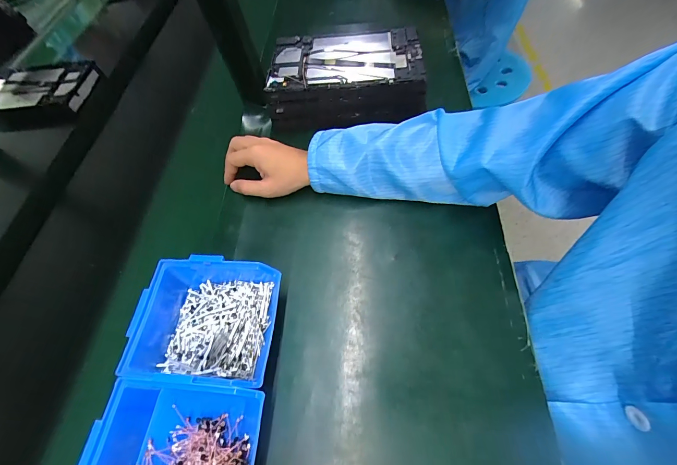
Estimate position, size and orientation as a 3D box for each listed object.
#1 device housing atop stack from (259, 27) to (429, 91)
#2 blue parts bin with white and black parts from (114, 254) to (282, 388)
[{"bbox_3d":[0.008,-0.283,0.499,0.241,0.029,0.143,1,60,8],"label":"device housing atop stack"},{"bbox_3d":[-0.145,0.097,0.342,0.152,0.064,0.123,-1,61,7],"label":"blue parts bin with white and black parts"}]

